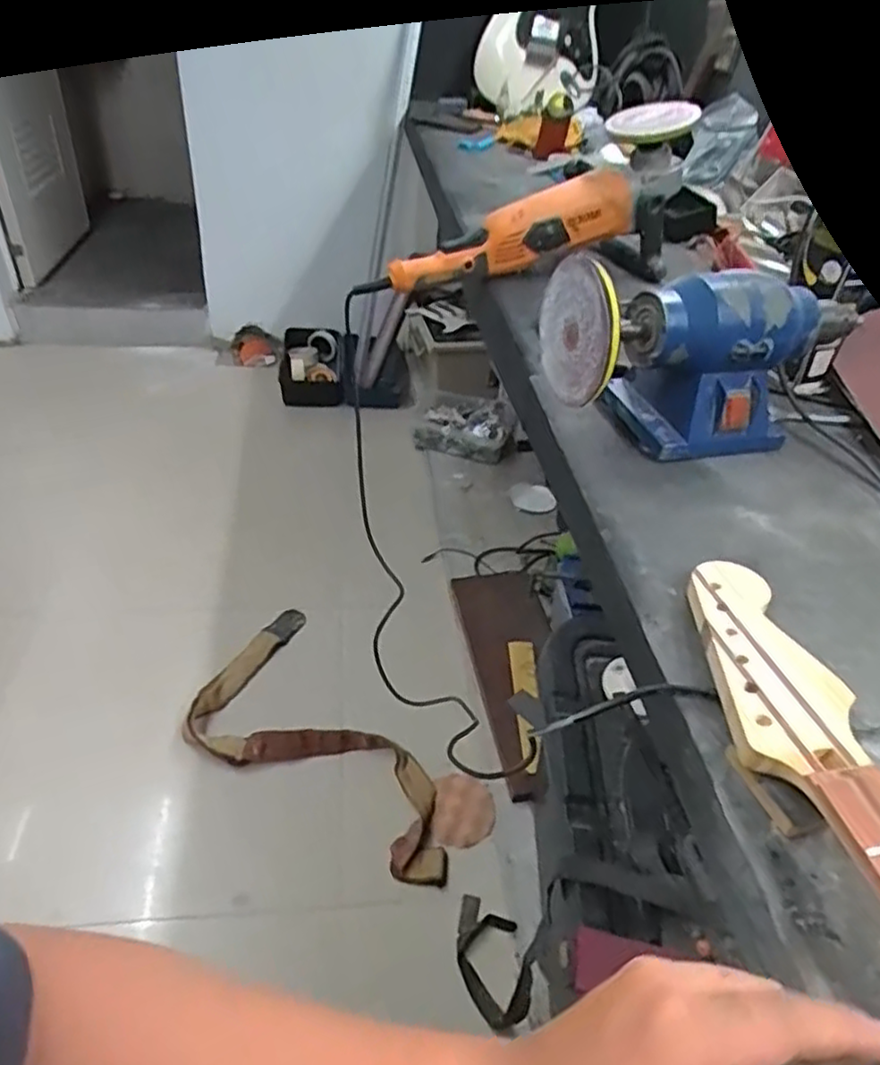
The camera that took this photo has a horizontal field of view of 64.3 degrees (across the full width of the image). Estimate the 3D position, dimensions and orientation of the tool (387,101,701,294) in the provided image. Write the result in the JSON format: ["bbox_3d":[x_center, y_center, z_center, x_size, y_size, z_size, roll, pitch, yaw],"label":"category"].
[{"bbox_3d":[0.150,-0.417,0.995,0.448,0.178,0.107,-26,45,-2],"label":"tool"}]

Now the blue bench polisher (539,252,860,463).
[{"bbox_3d":[0.246,-0.169,0.647,0.295,0.152,0.122,-8,42,-16],"label":"blue bench polisher"}]

